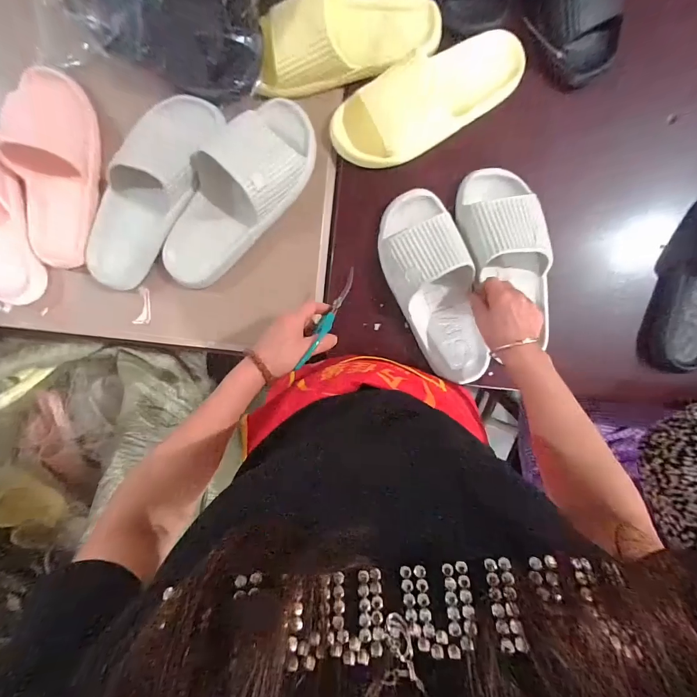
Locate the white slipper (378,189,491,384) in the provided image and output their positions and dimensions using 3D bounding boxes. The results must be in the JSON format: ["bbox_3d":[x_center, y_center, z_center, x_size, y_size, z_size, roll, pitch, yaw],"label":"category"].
[{"bbox_3d":[0.121,-0.081,0.482,0.100,0.068,0.266,-23,95,3],"label":"white slipper"}]

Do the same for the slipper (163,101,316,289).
[{"bbox_3d":[-0.149,-0.207,0.468,0.121,0.060,0.276,34,95,-3],"label":"slipper"}]

